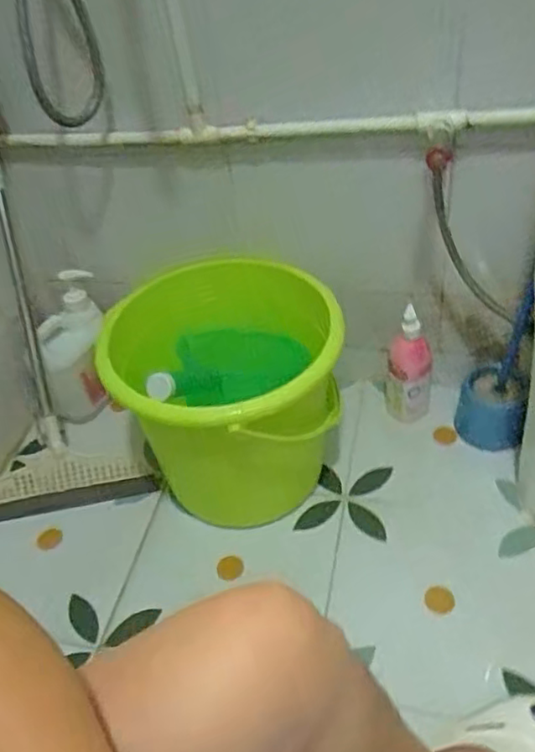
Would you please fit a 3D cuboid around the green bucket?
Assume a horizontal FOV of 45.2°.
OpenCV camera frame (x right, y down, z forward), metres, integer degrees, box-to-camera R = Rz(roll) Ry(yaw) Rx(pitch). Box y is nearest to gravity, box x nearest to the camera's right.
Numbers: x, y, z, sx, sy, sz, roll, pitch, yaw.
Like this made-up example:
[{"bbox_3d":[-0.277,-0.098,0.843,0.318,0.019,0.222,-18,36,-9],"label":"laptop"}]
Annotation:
[{"bbox_3d":[-0.062,0.044,0.976,0.346,0.327,0.313,-6,42,3],"label":"green bucket"}]

